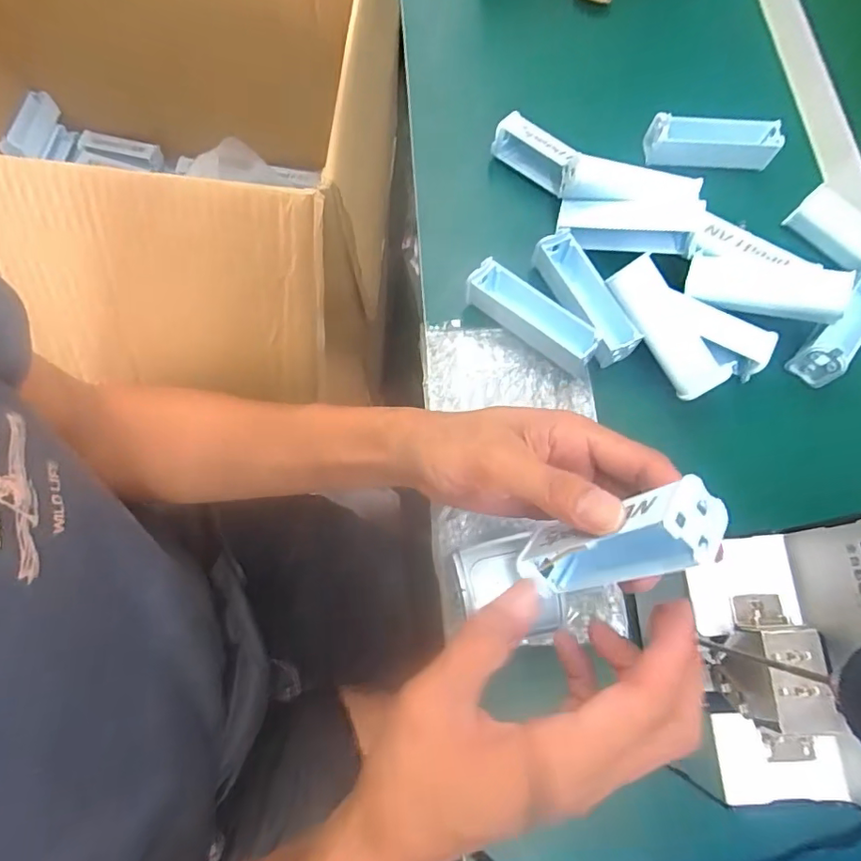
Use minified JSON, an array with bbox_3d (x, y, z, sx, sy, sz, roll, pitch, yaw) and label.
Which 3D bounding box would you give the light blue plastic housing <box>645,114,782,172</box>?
[{"bbox_3d":[0.229,-0.235,0.435,0.103,0.036,0.022,5,72,0],"label":"light blue plastic housing"}]

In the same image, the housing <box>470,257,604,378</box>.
[{"bbox_3d":[0.074,-0.083,0.383,0.099,0.029,0.031,34,75,9],"label":"housing"}]

